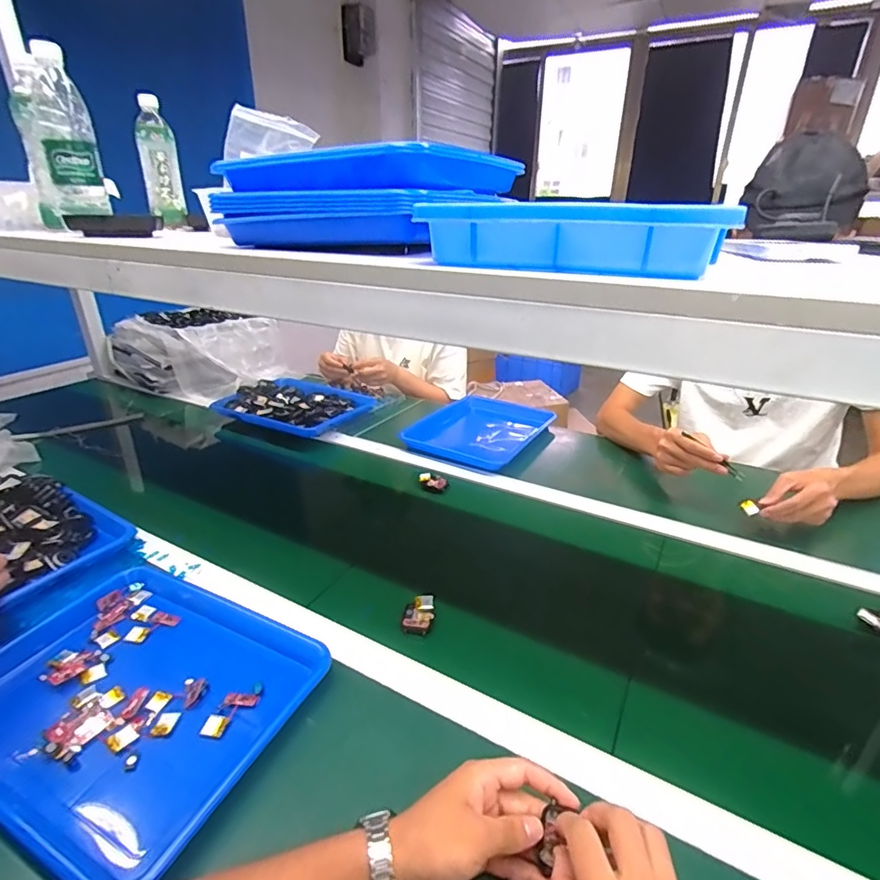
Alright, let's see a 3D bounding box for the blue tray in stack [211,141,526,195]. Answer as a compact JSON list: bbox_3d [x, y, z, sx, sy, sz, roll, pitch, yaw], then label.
[{"bbox_3d":[-0.061,-0.285,0.531,0.244,0.034,0.258,15,29,28],"label":"blue tray in stack"}]

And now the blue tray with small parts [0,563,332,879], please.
[{"bbox_3d":[-0.309,0.256,0.506,0.334,0.036,0.257,12,28,23],"label":"blue tray with small parts"}]

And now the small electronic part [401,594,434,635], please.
[{"bbox_3d":[-0.026,0.213,0.610,0.036,0.016,0.051,2,26,5],"label":"small electronic part"}]

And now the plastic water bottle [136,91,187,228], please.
[{"bbox_3d":[-0.515,-0.509,0.914,0.066,0.201,0.073,-13,28,-25],"label":"plastic water bottle"}]

